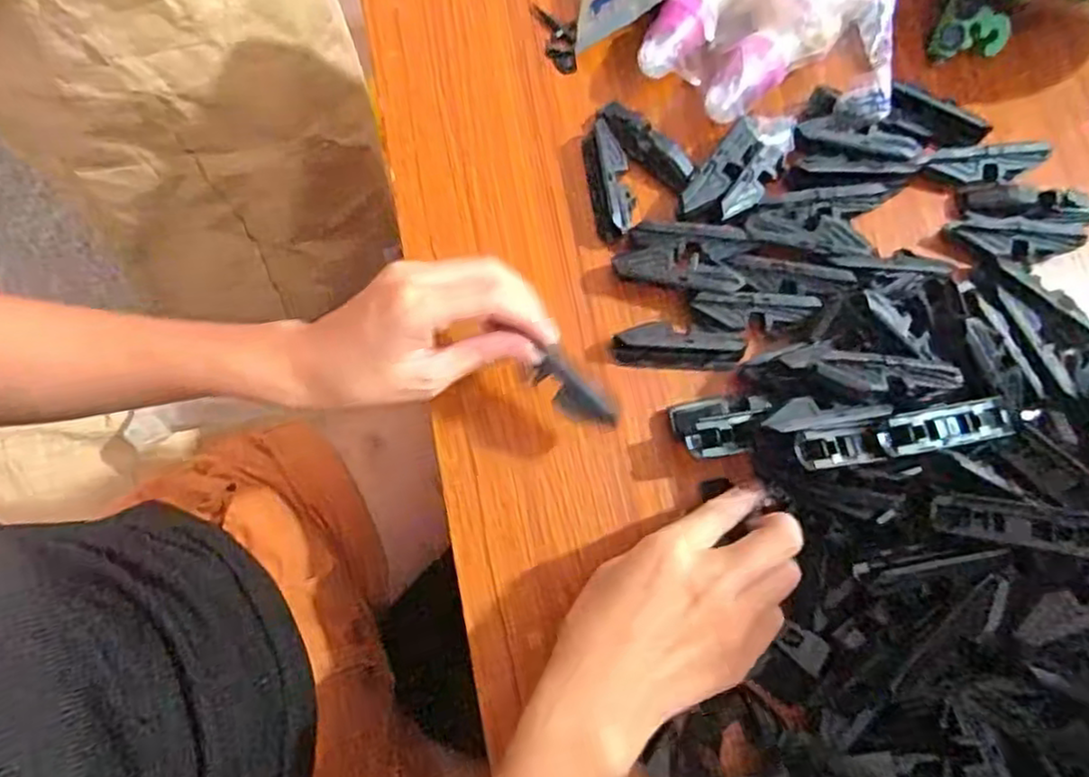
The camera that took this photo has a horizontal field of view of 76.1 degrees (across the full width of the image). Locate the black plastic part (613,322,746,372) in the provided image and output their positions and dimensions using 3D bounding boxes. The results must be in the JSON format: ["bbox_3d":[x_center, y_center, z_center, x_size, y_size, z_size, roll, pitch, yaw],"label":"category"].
[{"bbox_3d":[0.075,-0.024,0.385,0.071,0.019,0.023,2,78,1],"label":"black plastic part"}]

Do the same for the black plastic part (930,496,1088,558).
[{"bbox_3d":[0.224,0.064,0.328,0.072,0.004,0.021,8,62,22],"label":"black plastic part"}]

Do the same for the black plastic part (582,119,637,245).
[{"bbox_3d":[0.038,-0.123,0.408,0.024,0.032,0.070,-9,78,-2],"label":"black plastic part"}]

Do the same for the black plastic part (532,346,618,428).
[{"bbox_3d":[0.015,0.003,0.335,0.045,0.021,0.017,42,81,8],"label":"black plastic part"}]

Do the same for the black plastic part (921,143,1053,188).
[{"bbox_3d":[0.258,-0.129,0.408,0.067,0.021,0.019,-4,78,-1],"label":"black plastic part"}]

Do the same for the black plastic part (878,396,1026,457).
[{"bbox_3d":[0.207,0.019,0.351,0.082,0.009,0.021,-8,78,-14],"label":"black plastic part"}]

